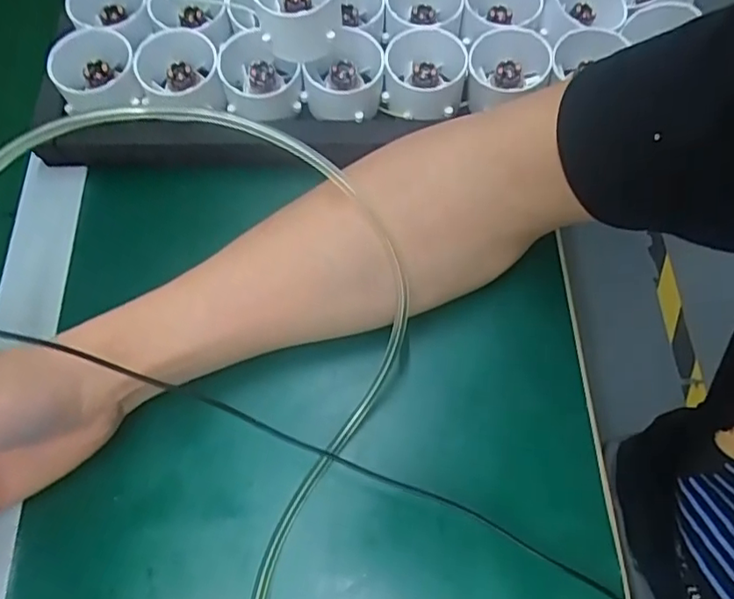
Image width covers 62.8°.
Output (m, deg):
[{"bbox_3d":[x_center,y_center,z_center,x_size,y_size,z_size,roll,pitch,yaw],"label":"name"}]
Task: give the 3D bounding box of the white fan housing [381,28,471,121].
[{"bbox_3d":[0.036,-0.137,0.373,0.047,0.034,0.049,3,67,4],"label":"white fan housing"}]

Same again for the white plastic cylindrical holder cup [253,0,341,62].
[{"bbox_3d":[-0.040,-0.169,0.348,0.047,0.036,0.044,-1,67,2],"label":"white plastic cylindrical holder cup"}]

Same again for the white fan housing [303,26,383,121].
[{"bbox_3d":[-0.014,-0.138,0.370,0.046,0.034,0.047,8,67,6],"label":"white fan housing"}]

